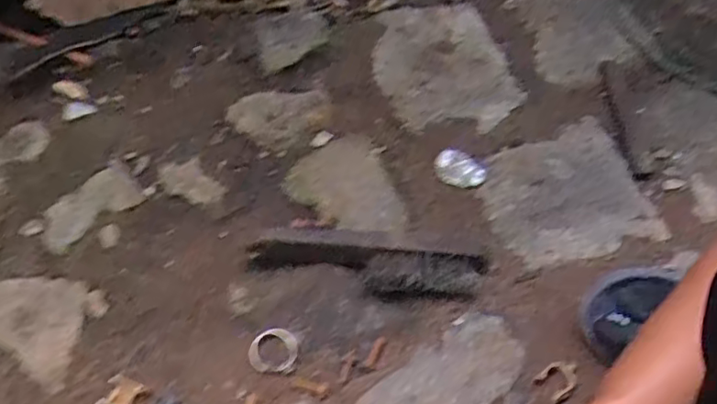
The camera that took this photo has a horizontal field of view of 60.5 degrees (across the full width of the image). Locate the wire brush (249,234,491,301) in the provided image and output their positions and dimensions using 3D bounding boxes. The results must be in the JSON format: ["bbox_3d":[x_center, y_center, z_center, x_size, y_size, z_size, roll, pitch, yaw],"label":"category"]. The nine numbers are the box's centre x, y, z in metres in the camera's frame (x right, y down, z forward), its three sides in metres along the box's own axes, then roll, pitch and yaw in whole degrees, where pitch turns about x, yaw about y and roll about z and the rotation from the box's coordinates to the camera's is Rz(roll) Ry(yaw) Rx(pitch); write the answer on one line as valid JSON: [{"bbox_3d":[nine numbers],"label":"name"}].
[{"bbox_3d":[0.005,0.061,0.593,0.233,0.040,0.058,4,62,0],"label":"wire brush"}]

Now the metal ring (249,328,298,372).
[{"bbox_3d":[-0.079,0.138,0.570,0.045,0.008,0.038,-3,62,-3],"label":"metal ring"}]

